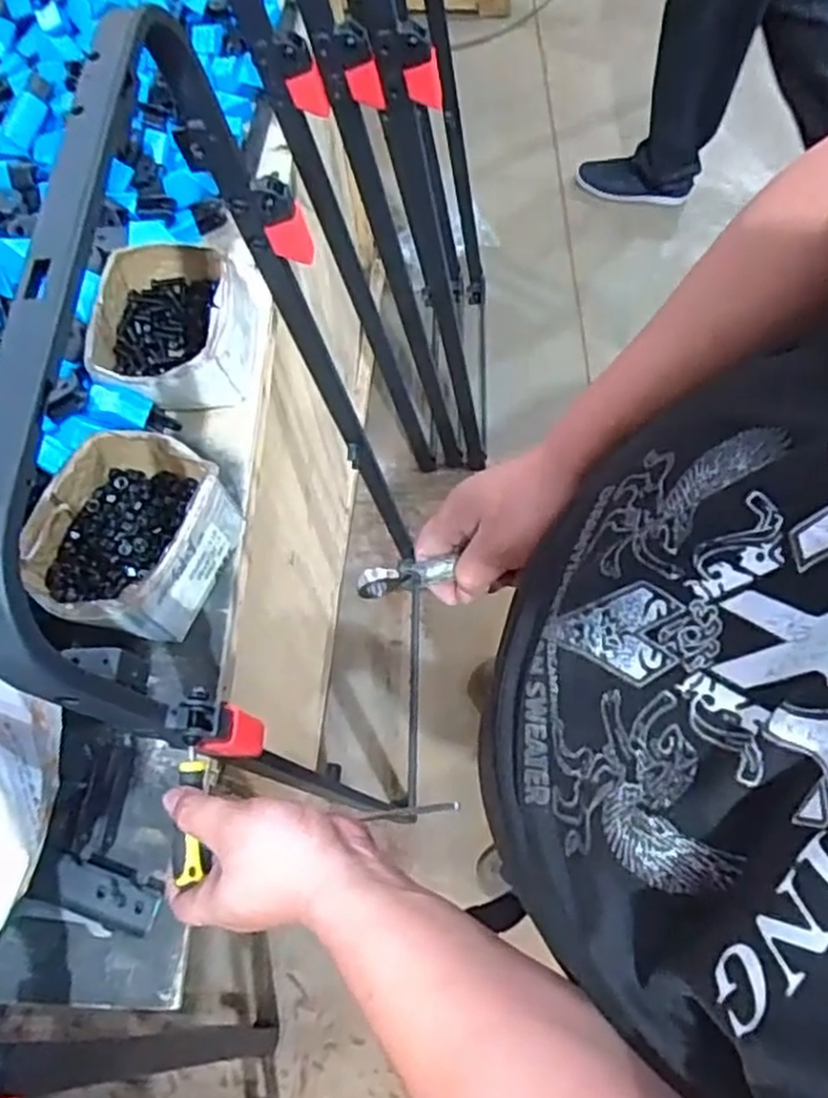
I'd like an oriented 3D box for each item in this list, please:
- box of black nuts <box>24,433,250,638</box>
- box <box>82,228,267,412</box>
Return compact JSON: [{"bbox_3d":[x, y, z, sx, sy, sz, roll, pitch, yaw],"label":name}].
[{"bbox_3d":[-0.241,-0.019,0.666,0.150,0.084,0.195,25,69,13],"label":"box of black nuts"},{"bbox_3d":[-0.242,-0.215,0.763,0.154,0.078,0.168,-2,65,2],"label":"box"}]

